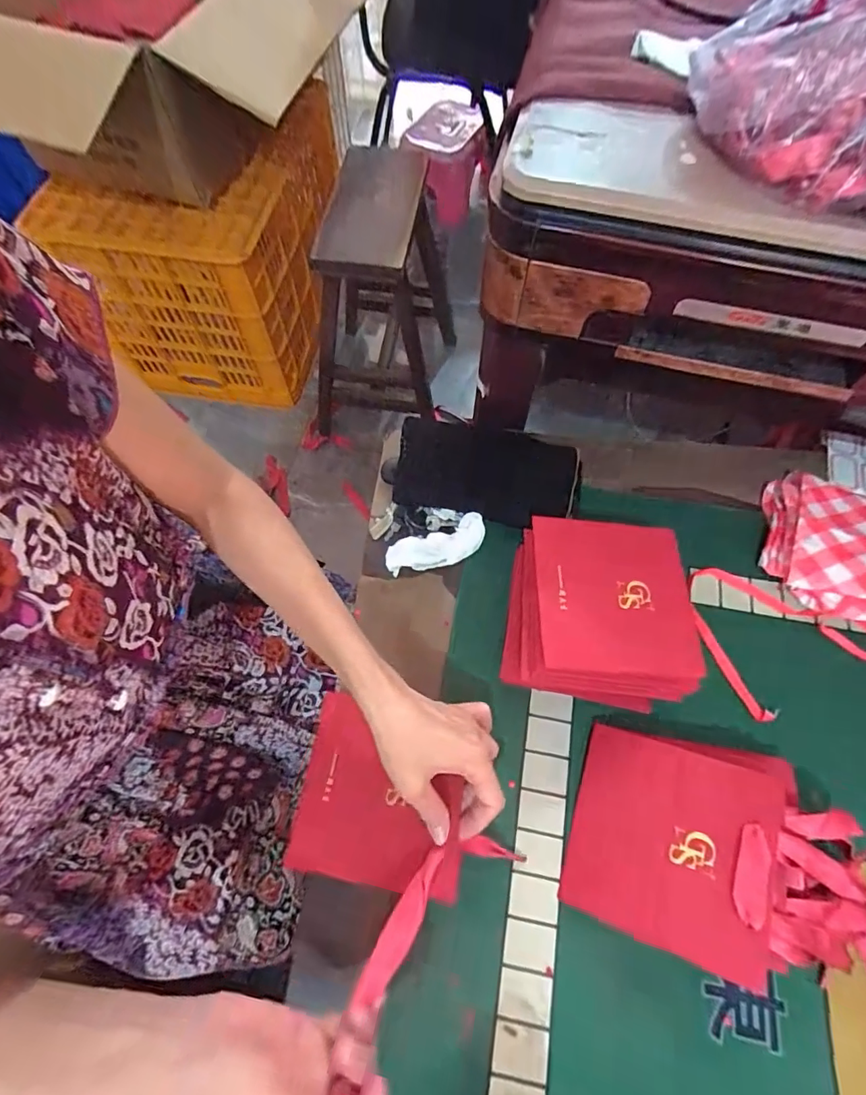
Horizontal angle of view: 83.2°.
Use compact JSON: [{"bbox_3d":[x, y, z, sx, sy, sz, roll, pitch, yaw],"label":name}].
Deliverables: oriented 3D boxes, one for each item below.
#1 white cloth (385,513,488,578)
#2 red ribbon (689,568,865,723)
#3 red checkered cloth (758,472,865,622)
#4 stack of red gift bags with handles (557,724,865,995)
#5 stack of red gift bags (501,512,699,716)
[{"bbox_3d":[0.003,0.000,0.511,0.105,0.037,0.034,-17,67,-8],"label":"white cloth"},{"bbox_3d":[0.347,0.073,0.484,0.174,0.015,0.145,-19,67,-9],"label":"red ribbon"},{"bbox_3d":[0.423,-0.004,0.487,0.151,0.059,0.151,18,67,7],"label":"red checkered cloth"},{"bbox_3d":[0.233,0.238,0.380,0.229,0.058,0.154,16,66,6],"label":"stack of red gift bags with handles"},{"bbox_3d":[0.150,0.056,0.444,0.161,0.068,0.153,9,66,3],"label":"stack of red gift bags"}]

